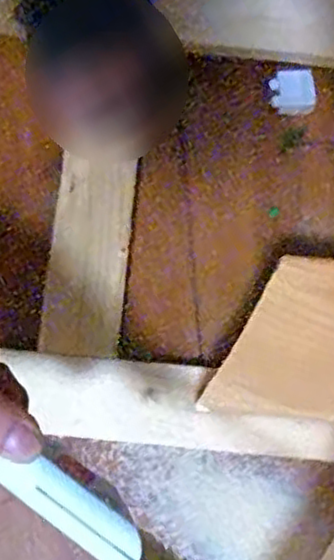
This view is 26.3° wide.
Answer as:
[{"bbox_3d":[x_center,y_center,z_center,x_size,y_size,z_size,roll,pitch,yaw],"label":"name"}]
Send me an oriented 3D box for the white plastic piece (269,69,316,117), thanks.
[{"bbox_3d":[0.107,-0.160,0.610,0.036,0.004,0.038,-10,93,13],"label":"white plastic piece"}]

